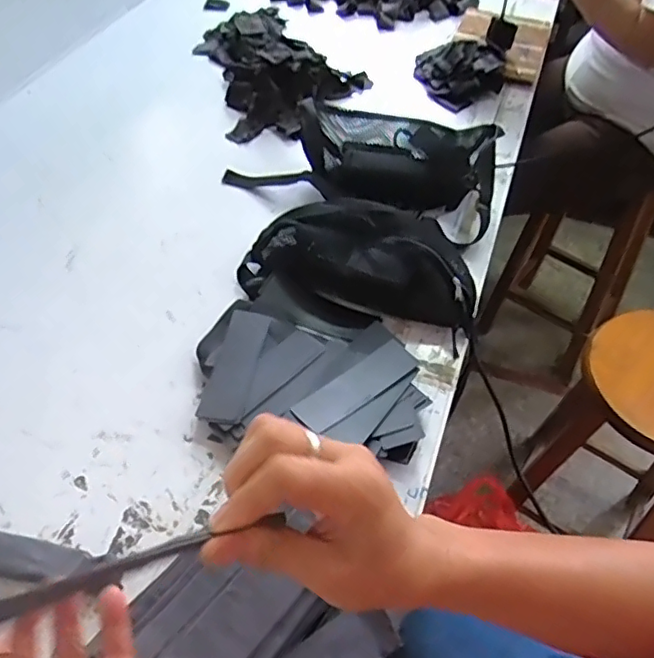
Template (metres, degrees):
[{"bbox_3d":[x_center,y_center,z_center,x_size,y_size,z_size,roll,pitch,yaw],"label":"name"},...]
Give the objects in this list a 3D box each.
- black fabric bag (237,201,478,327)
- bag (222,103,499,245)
[{"bbox_3d":[0.035,-0.095,0.726,0.285,0.067,0.167,4,51,1],"label":"black fabric bag"},{"bbox_3d":[0.060,-0.251,0.857,0.385,0.096,0.185,20,53,14],"label":"bag"}]

